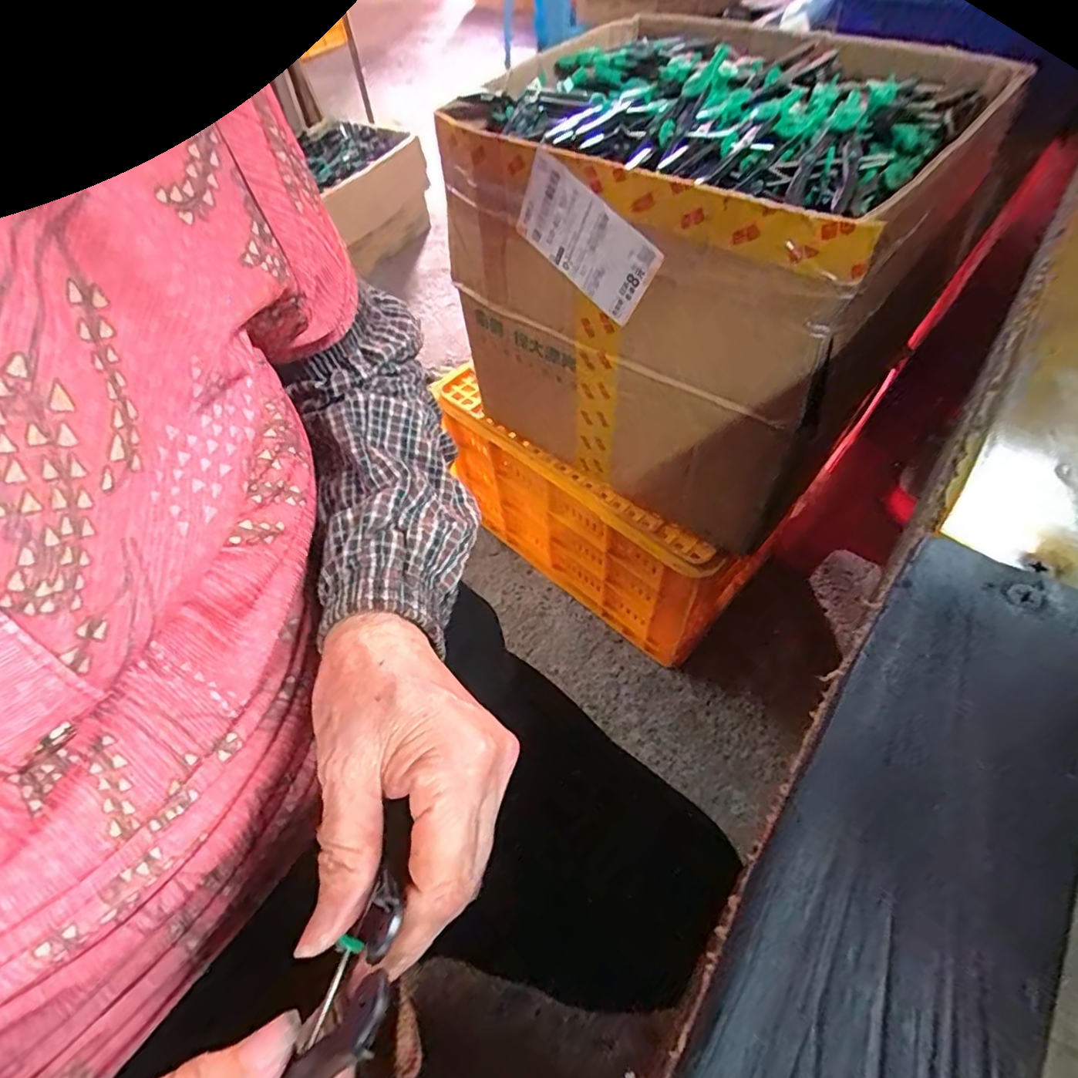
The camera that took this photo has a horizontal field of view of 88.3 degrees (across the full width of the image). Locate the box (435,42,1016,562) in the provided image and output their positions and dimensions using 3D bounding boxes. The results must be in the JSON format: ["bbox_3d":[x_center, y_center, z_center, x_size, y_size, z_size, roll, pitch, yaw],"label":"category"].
[{"bbox_3d":[0.156,-0.268,0.603,0.394,0.353,0.328,34,65,23],"label":"box"}]

